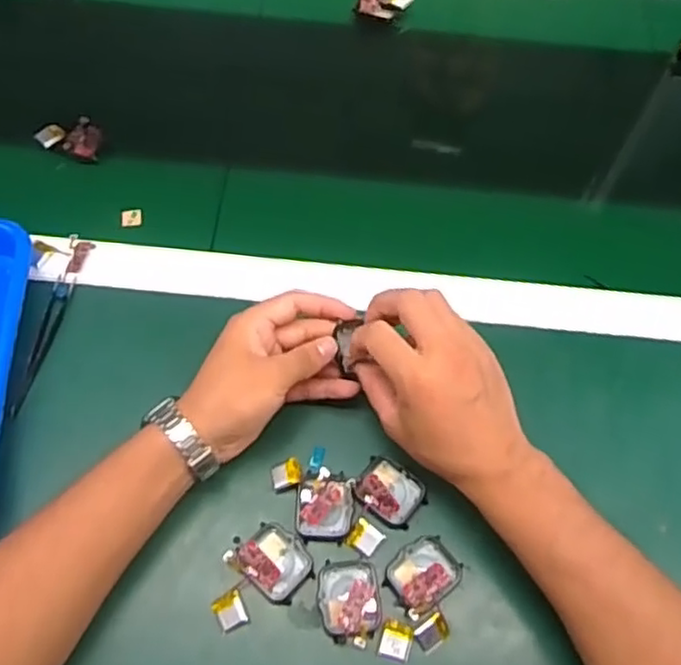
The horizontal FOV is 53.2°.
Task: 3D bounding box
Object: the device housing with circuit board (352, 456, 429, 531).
[{"bbox_3d":[0.035,0.109,0.468,0.045,0.017,0.038,32,66,13],"label":"device housing with circuit board"}]

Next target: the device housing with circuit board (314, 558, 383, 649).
[{"bbox_3d":[0.006,0.173,0.440,0.039,0.013,0.051,-6,63,-5],"label":"device housing with circuit board"}]

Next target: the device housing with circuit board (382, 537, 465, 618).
[{"bbox_3d":[0.055,0.158,0.449,0.048,0.012,0.039,-35,69,-18],"label":"device housing with circuit board"}]

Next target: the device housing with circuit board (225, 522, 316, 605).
[{"bbox_3d":[-0.044,0.151,0.449,0.050,0.014,0.039,36,67,15],"label":"device housing with circuit board"}]

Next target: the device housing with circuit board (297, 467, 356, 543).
[{"bbox_3d":[-0.010,0.118,0.468,0.038,0.012,0.046,2,62,-1],"label":"device housing with circuit board"}]

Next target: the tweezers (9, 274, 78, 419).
[{"bbox_3d":[-0.228,0.008,0.521,0.014,0.013,0.121,9,63,3],"label":"tweezers"}]

